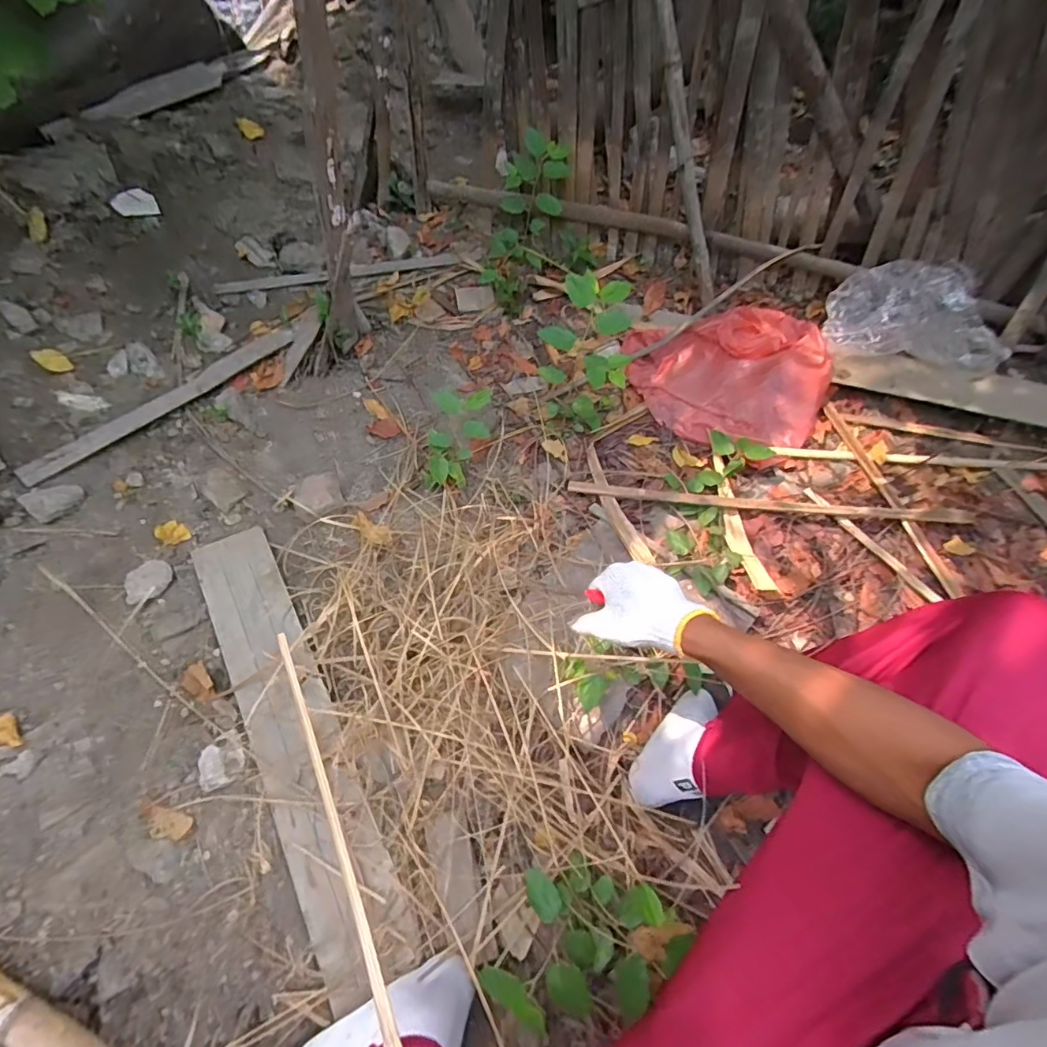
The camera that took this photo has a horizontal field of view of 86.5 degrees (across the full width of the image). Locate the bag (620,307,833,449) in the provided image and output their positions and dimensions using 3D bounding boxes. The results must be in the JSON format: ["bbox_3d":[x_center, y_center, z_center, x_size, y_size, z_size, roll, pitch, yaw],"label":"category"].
[{"bbox_3d":[0.400,-0.319,1.120,0.408,0.123,0.330,26,59,18],"label":"bag"}]

